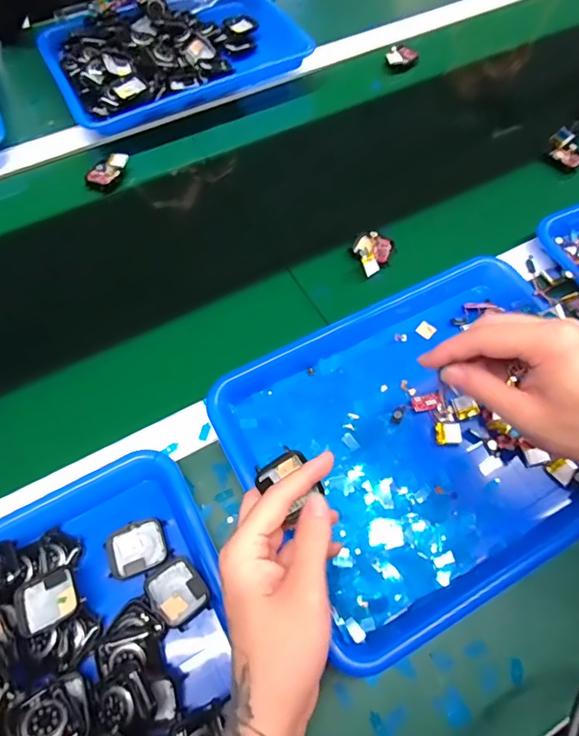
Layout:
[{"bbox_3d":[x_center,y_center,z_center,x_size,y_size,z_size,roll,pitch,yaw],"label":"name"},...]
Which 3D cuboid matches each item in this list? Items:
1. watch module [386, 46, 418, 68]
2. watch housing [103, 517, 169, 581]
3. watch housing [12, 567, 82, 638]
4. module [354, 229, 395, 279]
[{"bbox_3d":[0.166,-0.461,0.686,0.048,0.009,0.036,-4,65,-3],"label":"watch module"},{"bbox_3d":[-0.120,0.142,0.367,0.045,0.011,0.038,-18,66,-10],"label":"watch housing"},{"bbox_3d":[-0.174,0.169,0.337,0.043,0.014,0.036,-26,68,-13],"label":"watch housing"},{"bbox_3d":[0.088,-0.128,0.510,0.044,0.017,0.055,26,67,11],"label":"module"}]

